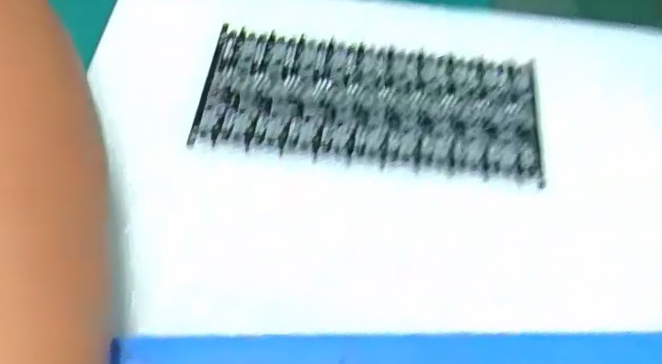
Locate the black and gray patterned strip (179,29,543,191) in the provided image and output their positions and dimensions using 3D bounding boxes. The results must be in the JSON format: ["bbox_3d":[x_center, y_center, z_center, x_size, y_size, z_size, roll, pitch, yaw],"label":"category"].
[{"bbox_3d":[0.020,-0.040,0.332,0.163,0.004,0.073,7,55,2],"label":"black and gray patterned strip"}]

